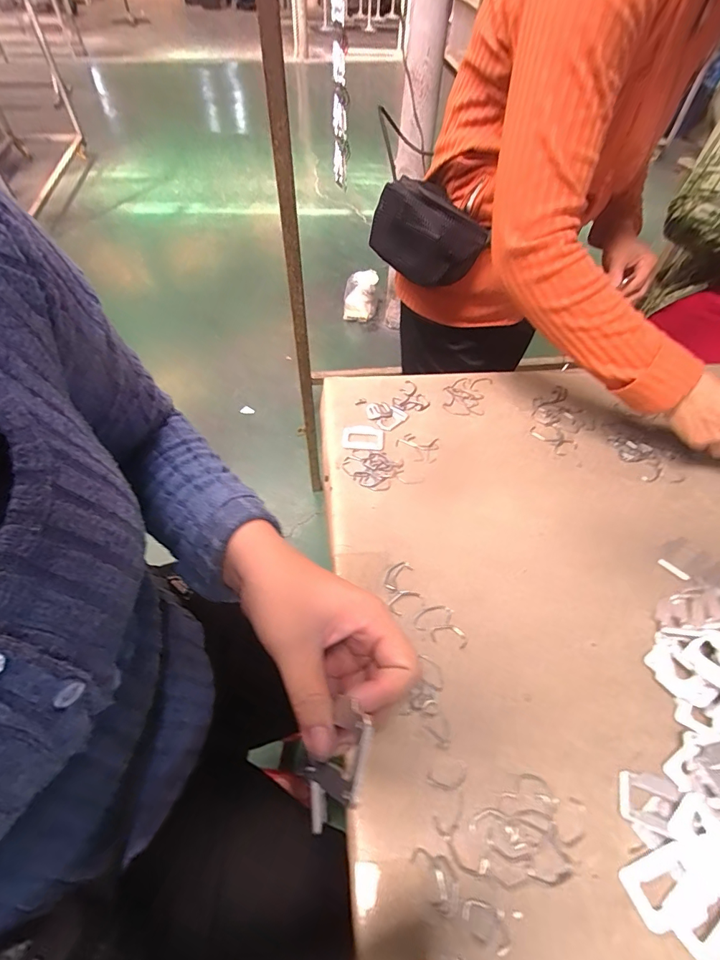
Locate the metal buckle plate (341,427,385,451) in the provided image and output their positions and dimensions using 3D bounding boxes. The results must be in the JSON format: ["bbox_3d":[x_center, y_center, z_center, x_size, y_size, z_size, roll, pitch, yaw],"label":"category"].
[{"bbox_3d":[0.004,-0.053,0.539,0.053,0.004,0.040,1,53,-2],"label":"metal buckle plate"}]

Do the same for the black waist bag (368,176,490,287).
[{"bbox_3d":[0.084,-0.341,0.582,0.077,0.095,0.163,-36,63,-26],"label":"black waist bag"}]

